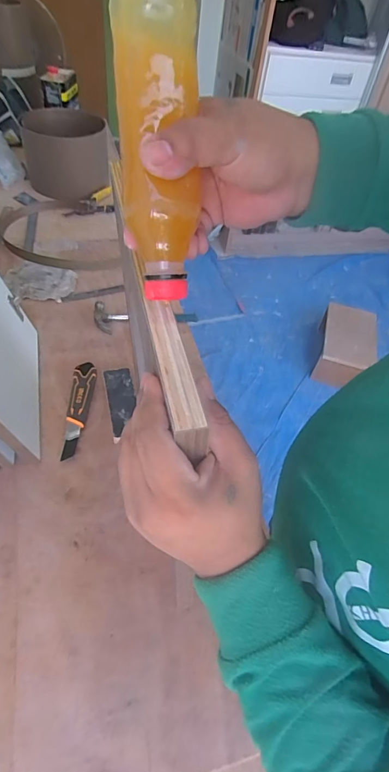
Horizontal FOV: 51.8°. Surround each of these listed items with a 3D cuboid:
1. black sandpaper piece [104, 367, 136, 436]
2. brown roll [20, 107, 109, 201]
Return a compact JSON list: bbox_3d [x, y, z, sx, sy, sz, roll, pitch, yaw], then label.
[{"bbox_3d":[-0.148,0.027,0.808,0.055,0.007,0.167,-8,50,-12],"label":"black sandpaper piece"},{"bbox_3d":[-0.446,-0.820,1.426,0.270,0.211,0.252,-3,51,-12],"label":"brown roll"}]

